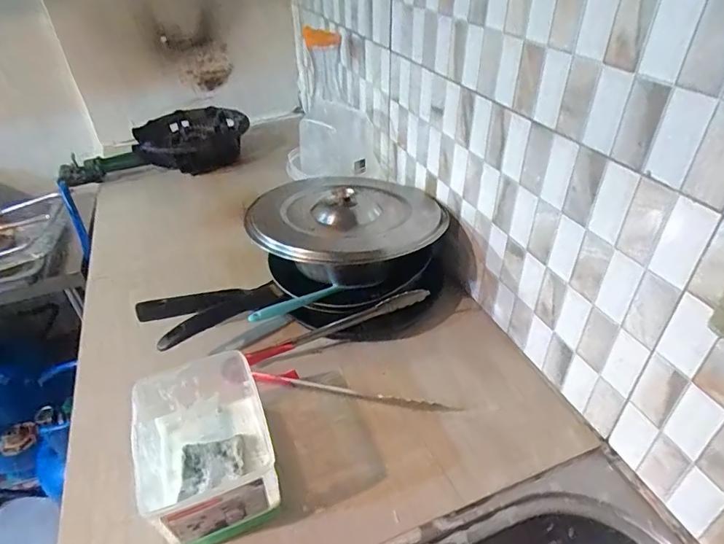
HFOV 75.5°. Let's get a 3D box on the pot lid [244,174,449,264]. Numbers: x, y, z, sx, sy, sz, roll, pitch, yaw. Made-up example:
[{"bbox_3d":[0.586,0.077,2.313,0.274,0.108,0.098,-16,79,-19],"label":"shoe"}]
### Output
[{"bbox_3d":[-0.022,-0.092,0.717,0.289,0.048,0.282,-2,37,2],"label":"pot lid"}]

